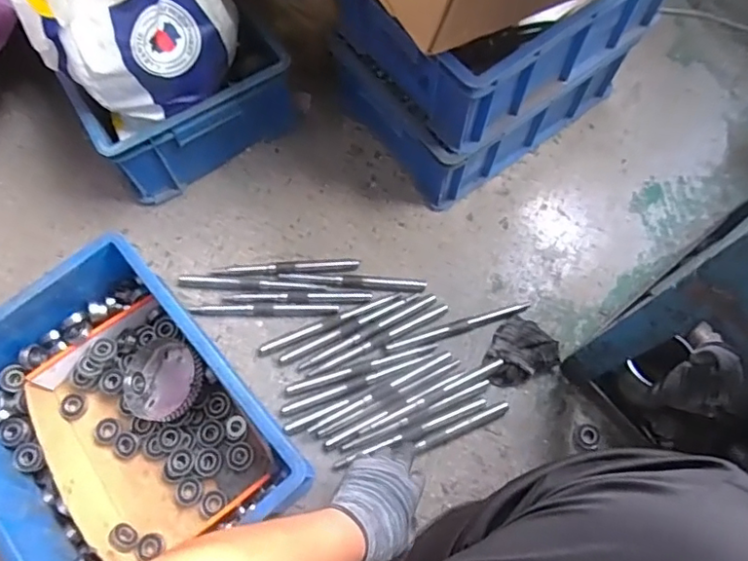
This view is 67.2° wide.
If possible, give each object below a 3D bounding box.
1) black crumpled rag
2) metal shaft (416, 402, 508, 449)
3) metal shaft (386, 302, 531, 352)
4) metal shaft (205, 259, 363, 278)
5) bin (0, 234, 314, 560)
[{"bbox_3d":[0.197,0.098,0.779,0.092,0.041,0.085,-27,72,-9],"label":"black crumpled rag"},{"bbox_3d":[0.121,0.197,0.762,0.137,0.014,0.012,-22,71,-8],"label":"metal shaft"},{"bbox_3d":[0.124,0.066,0.814,0.213,0.010,0.016,-17,70,-6],"label":"metal shaft"},{"bbox_3d":[-0.136,-0.019,0.848,0.222,0.011,0.020,-3,69,-1],"label":"metal shaft"},{"bbox_3d":[-0.317,0.178,0.702,0.295,0.141,0.368,-39,74,-13],"label":"bin"}]

